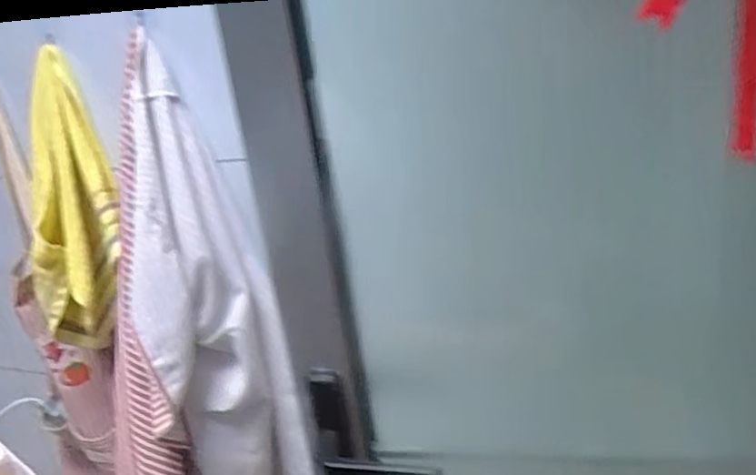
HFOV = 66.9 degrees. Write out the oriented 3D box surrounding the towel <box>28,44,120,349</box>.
[{"bbox_3d":[-0.470,-0.041,0.874,0.132,0.432,0.147,-12,19,-28],"label":"towel"}]

